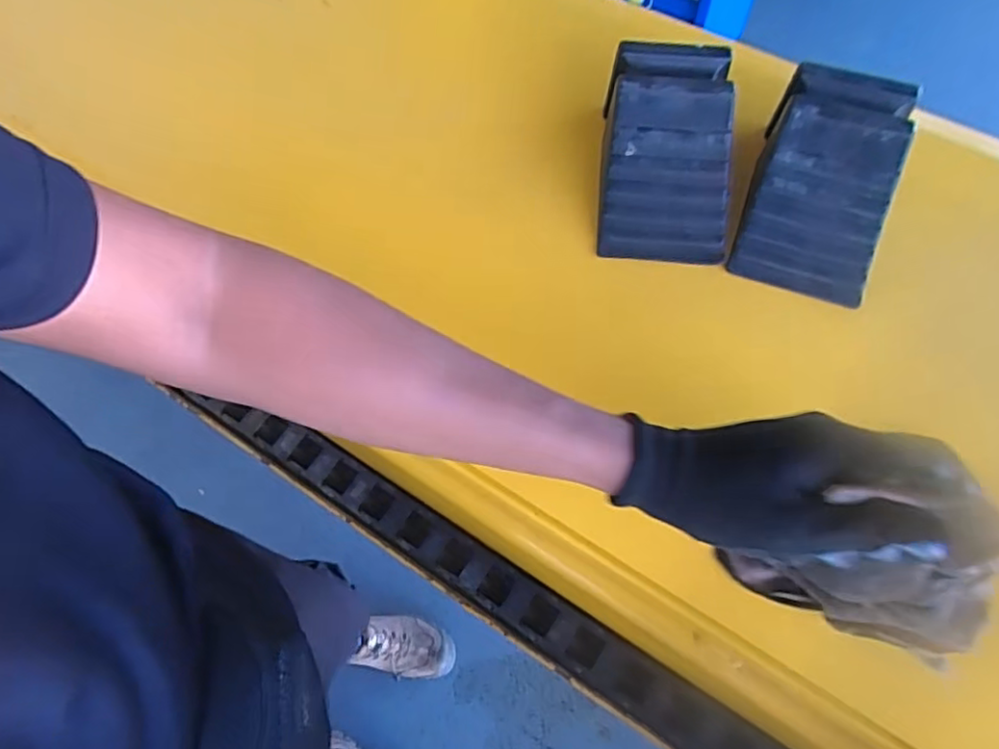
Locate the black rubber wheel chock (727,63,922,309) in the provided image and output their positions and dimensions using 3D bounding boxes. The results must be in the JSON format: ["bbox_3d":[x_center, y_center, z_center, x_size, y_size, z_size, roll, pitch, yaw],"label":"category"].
[{"bbox_3d":[0.250,-0.151,0.492,0.097,0.068,0.168,17,64,10],"label":"black rubber wheel chock"}]

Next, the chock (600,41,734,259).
[{"bbox_3d":[0.134,-0.181,0.514,0.099,0.069,0.168,3,62,3],"label":"chock"}]

